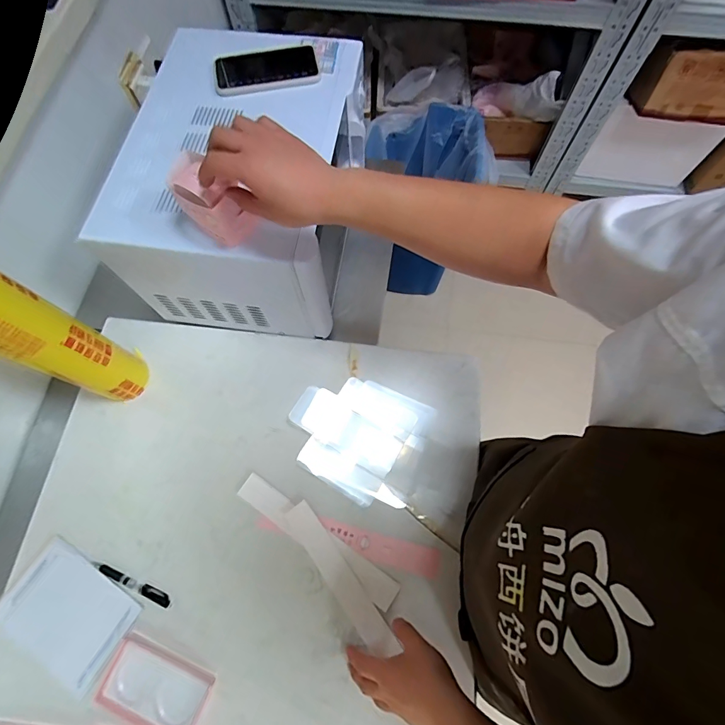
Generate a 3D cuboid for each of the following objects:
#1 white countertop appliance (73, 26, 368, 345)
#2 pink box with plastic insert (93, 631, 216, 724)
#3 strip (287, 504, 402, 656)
[{"bbox_3d":[-0.193,-0.312,0.691,0.309,0.241,0.444,8,70,3],"label":"white countertop appliance"},{"bbox_3d":[-0.289,0.452,0.549,0.143,0.021,0.084,21,72,8],"label":"pink box with plastic insert"},{"bbox_3d":[-0.037,0.321,0.597,0.042,0.004,0.235,-38,73,-2],"label":"strip"}]

